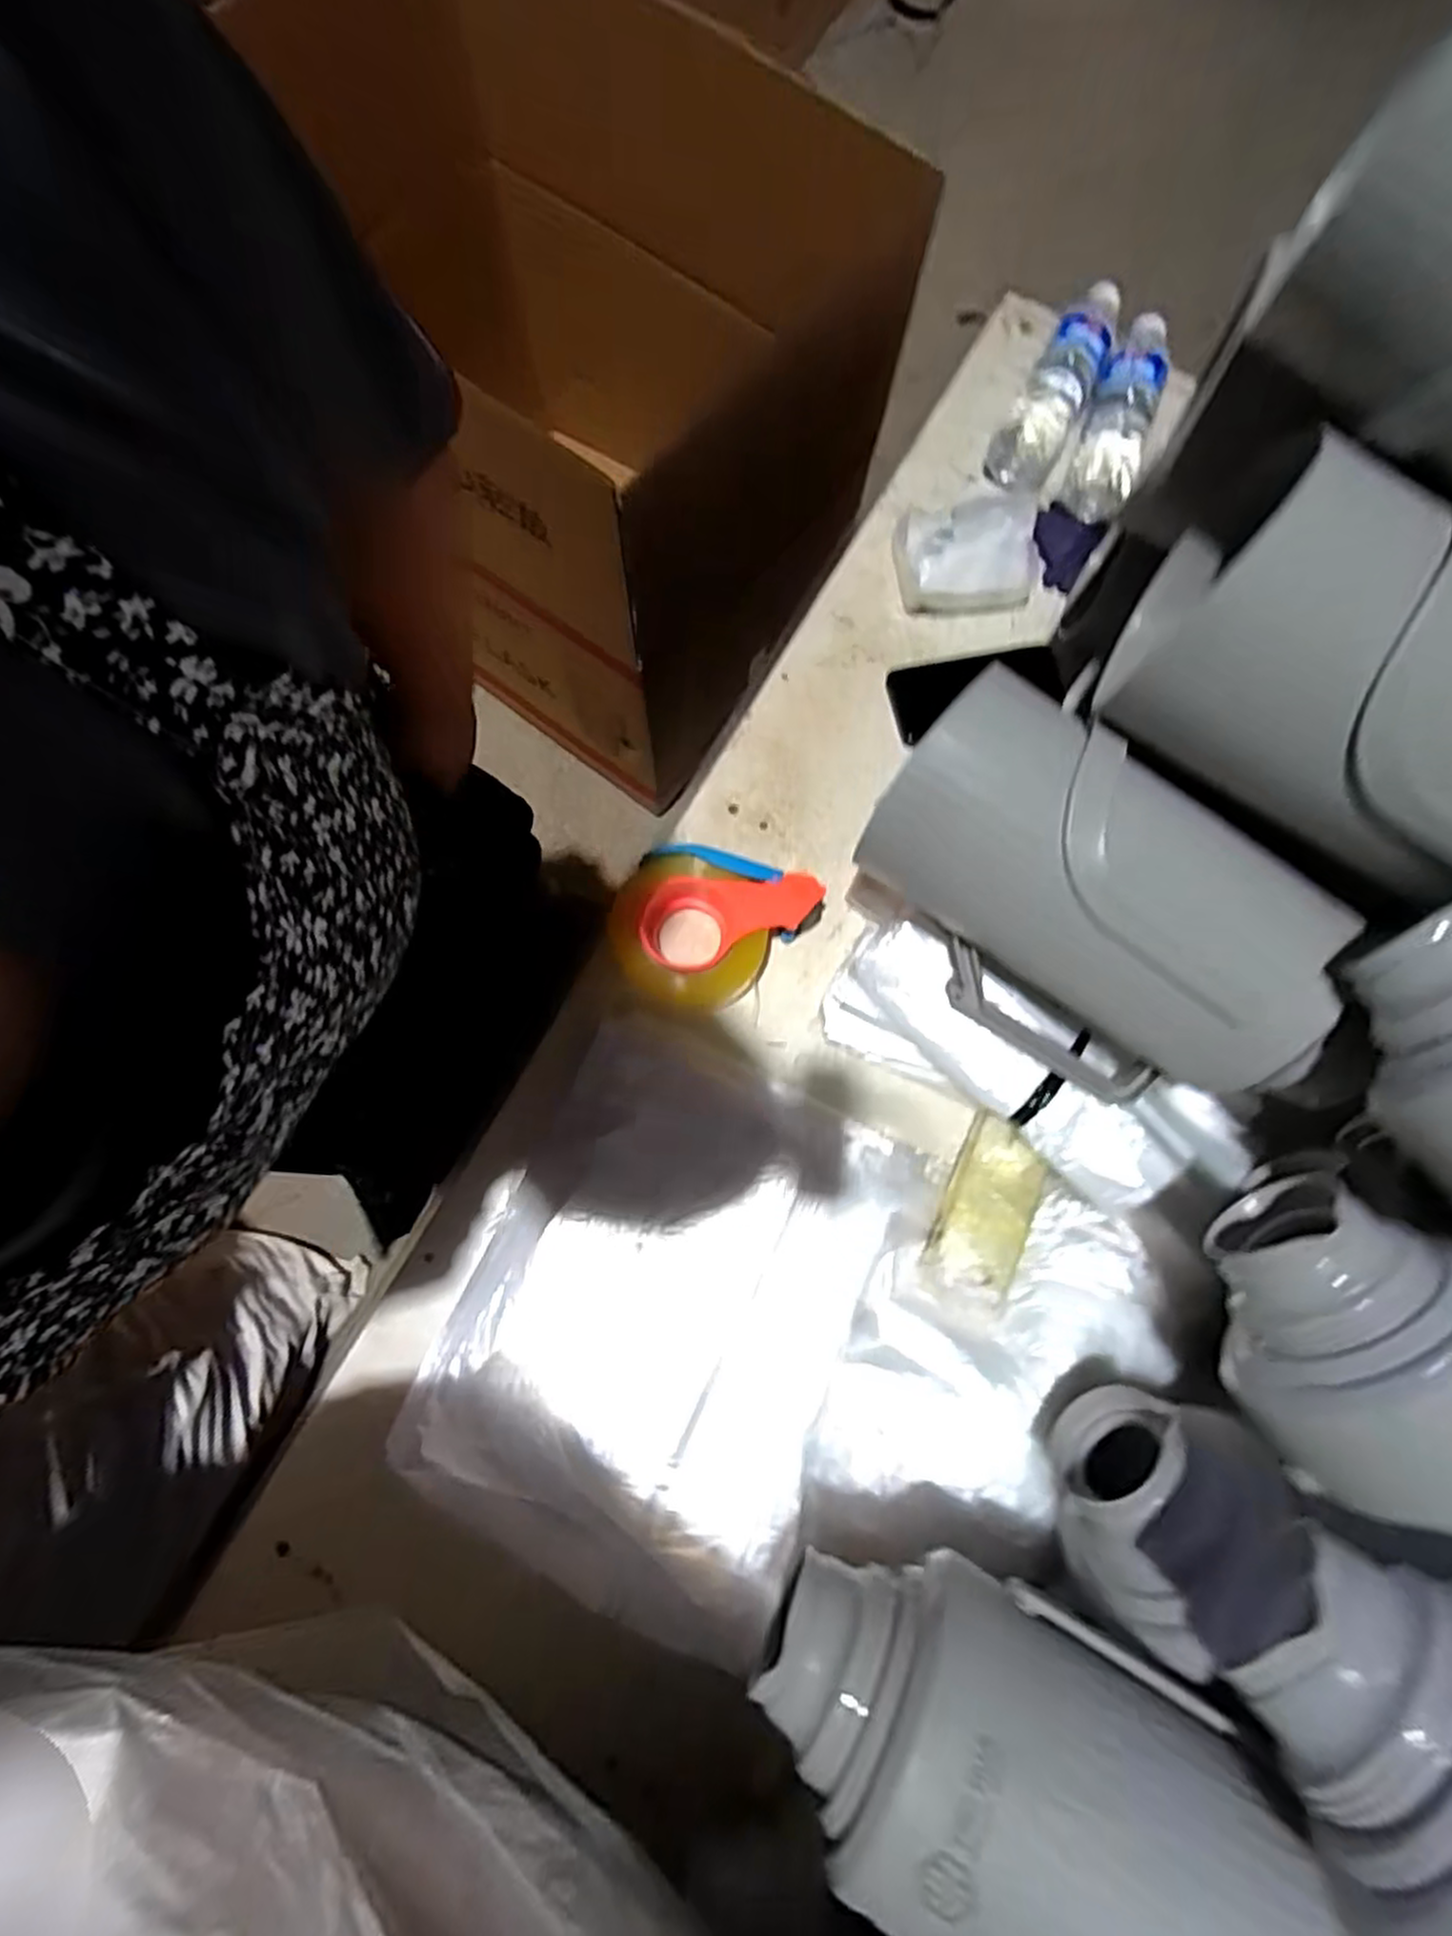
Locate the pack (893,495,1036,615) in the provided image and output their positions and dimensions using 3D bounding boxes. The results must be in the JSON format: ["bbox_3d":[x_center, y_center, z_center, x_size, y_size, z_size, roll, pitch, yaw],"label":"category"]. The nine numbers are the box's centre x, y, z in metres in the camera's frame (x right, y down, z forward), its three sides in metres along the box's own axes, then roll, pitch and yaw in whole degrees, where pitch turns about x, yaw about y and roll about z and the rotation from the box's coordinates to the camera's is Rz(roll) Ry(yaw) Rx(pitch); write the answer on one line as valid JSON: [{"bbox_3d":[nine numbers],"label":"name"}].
[{"bbox_3d":[0.231,-0.398,0.733,0.131,0.064,0.095,-3,78,-2],"label":"pack"}]

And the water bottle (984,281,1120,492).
[{"bbox_3d":[0.342,-0.598,0.774,0.063,0.063,0.255,29,79,5],"label":"water bottle"}]

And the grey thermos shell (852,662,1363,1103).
[{"bbox_3d":[0.252,-0.038,0.531,0.308,0.171,0.148,33,79,6],"label":"grey thermos shell"}]

